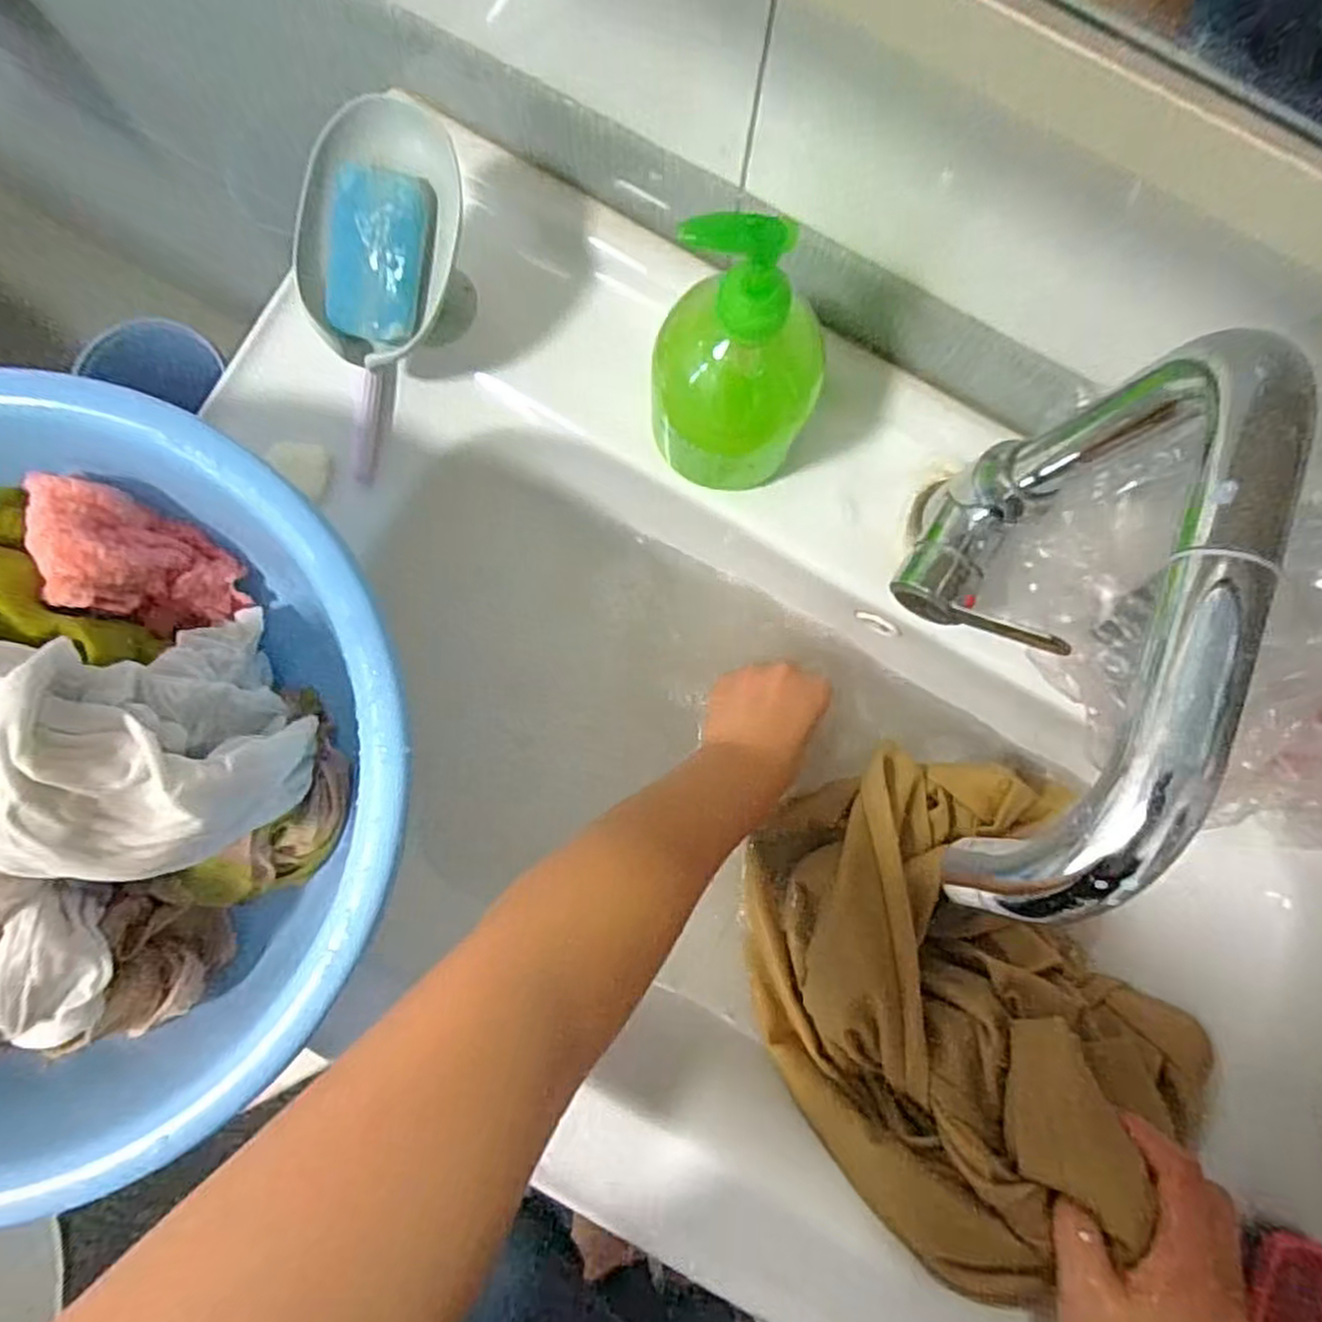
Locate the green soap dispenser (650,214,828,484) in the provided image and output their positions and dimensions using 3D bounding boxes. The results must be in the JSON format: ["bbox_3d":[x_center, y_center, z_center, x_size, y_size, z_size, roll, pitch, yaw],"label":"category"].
[{"bbox_3d":[0.035,-0.131,0.348,0.076,0.169,0.066,7,86,0],"label":"green soap dispenser"}]

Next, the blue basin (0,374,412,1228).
[{"bbox_3d":[-0.273,0.048,0.333,0.326,0.141,0.312,0,86,0],"label":"blue basin"}]

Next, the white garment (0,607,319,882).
[{"bbox_3d":[-0.220,0.033,0.319,0.111,0.125,0.105,0,86,0],"label":"white garment"}]

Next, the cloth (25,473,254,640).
[{"bbox_3d":[-0.257,-0.047,0.369,0.026,0.096,0.059,-2,75,32],"label":"cloth"}]

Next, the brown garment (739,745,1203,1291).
[{"bbox_3d":[0.167,0.182,0.418,0.211,0.129,0.239,-28,87,-2],"label":"brown garment"}]

